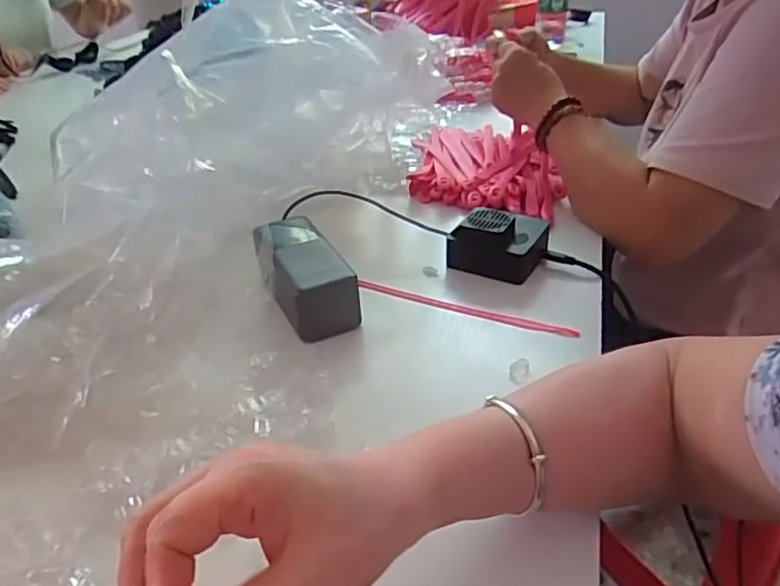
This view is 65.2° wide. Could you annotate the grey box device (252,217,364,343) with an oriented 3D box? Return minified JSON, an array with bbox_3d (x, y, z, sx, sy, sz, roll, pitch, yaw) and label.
[{"bbox_3d":[-0.077,-0.021,0.523,0.062,0.052,0.131,-14,35,-17],"label":"grey box device"}]

